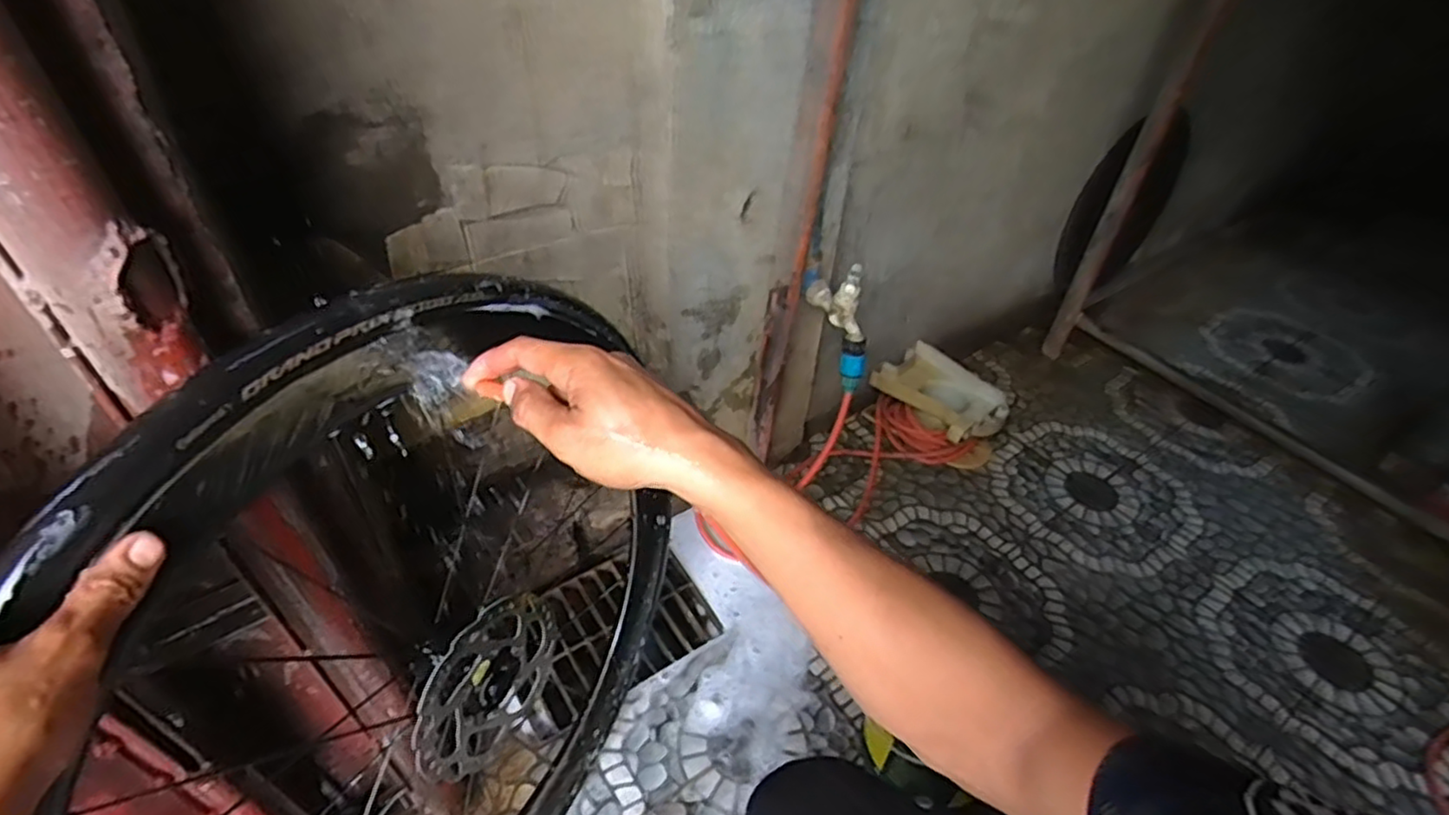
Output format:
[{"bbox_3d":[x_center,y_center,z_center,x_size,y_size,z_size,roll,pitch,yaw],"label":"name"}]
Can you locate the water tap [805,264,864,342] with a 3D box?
[{"bbox_3d":[0.156,-0.150,0.905,0.030,0.084,0.104,-18,46,-24],"label":"water tap"}]

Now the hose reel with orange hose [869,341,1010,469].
[{"bbox_3d":[0.416,-0.001,1.317,0.171,0.115,0.244,-22,48,-27],"label":"hose reel with orange hose"}]

